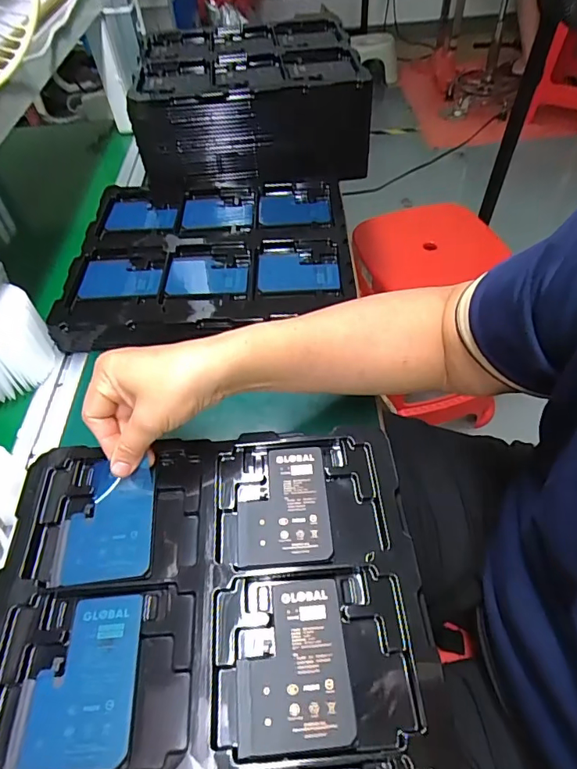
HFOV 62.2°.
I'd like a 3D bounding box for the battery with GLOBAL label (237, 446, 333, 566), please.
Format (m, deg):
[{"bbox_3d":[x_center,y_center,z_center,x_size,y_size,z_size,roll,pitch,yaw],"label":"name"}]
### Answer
[{"bbox_3d":[-0.004,0.087,0.353,0.065,0.004,0.086,-4,53,0],"label":"battery with GLOBAL label"}]

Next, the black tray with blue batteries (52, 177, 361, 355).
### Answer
[{"bbox_3d":[-0.089,-0.167,0.580,0.317,0.029,0.309,-3,53,1],"label":"black tray with blue batteries"}]

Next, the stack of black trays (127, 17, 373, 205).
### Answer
[{"bbox_3d":[-0.064,-0.439,0.724,0.310,0.107,0.303,-6,51,-1],"label":"stack of black trays"}]

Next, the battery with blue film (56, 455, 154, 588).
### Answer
[{"bbox_3d":[-0.129,0.097,0.347,0.059,0.007,0.088,-6,53,-2],"label":"battery with blue film"}]

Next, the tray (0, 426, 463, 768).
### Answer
[{"bbox_3d":[-0.051,0.168,0.287,0.277,0.015,0.309,-4,53,-1],"label":"tray"}]

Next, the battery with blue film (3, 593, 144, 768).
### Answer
[{"bbox_3d":[-0.125,0.176,0.287,0.066,0.004,0.089,-5,53,-1],"label":"battery with blue film"}]

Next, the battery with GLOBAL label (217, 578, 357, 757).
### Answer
[{"bbox_3d":[-0.003,0.166,0.289,0.076,0.004,0.088,-4,53,-1],"label":"battery with GLOBAL label"}]

